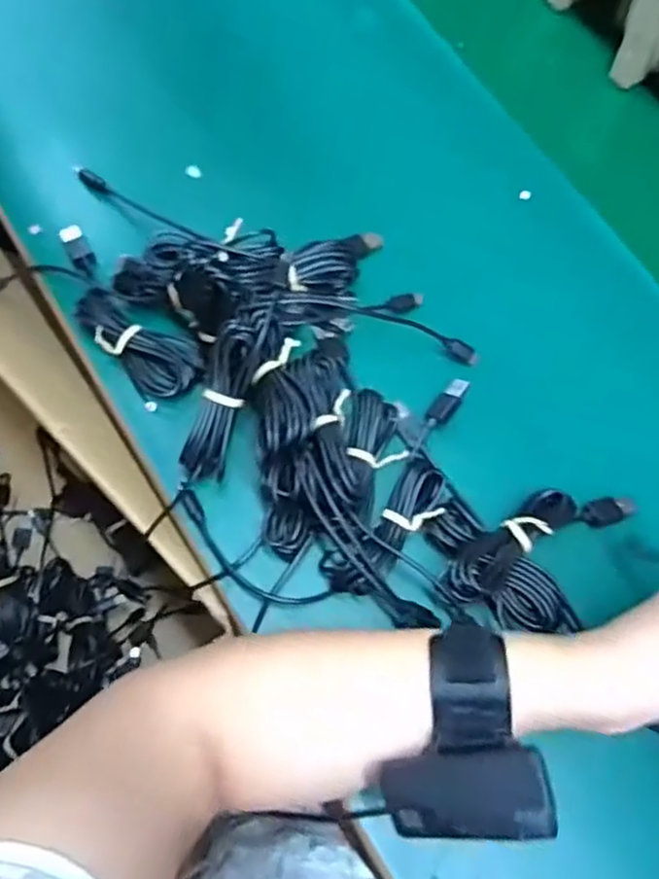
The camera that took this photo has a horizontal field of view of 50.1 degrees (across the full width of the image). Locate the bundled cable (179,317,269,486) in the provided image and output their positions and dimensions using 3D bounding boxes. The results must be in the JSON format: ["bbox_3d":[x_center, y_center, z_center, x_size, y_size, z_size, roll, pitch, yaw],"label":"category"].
[{"bbox_3d":[-0.058,-0.023,0.390,0.026,0.016,0.093,18,102,-17],"label":"bundled cable"}]

